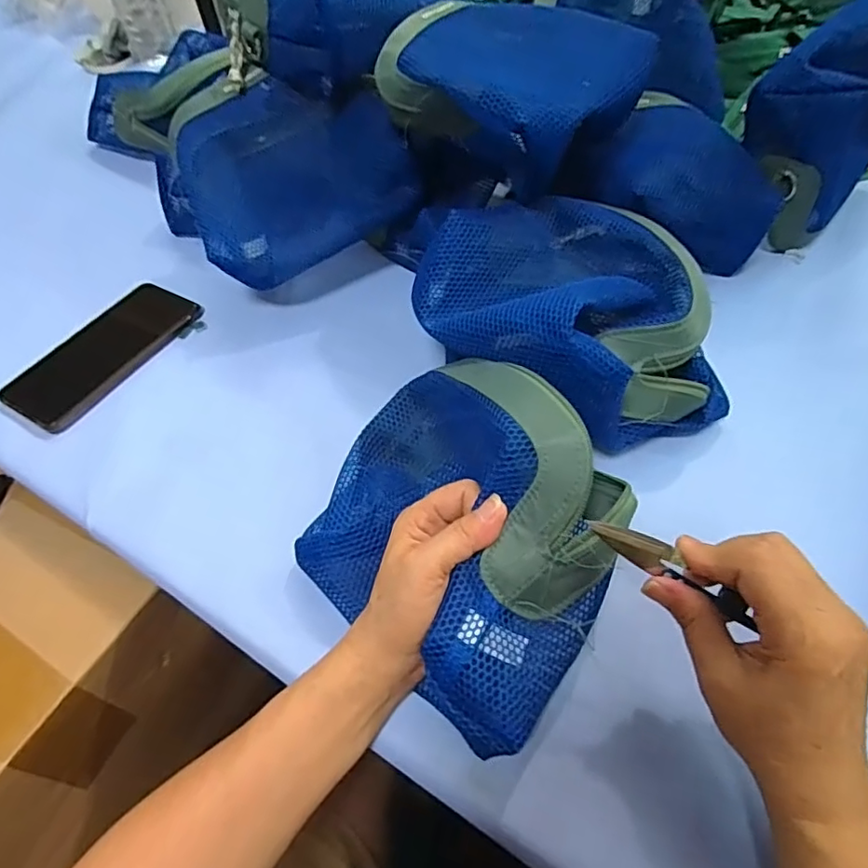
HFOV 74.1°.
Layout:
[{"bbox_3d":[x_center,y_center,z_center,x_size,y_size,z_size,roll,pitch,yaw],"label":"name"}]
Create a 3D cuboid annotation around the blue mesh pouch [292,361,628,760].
[{"bbox_3d":[0.012,0.047,0.326,0.183,0.106,0.153,34,63,25],"label":"blue mesh pouch"}]

